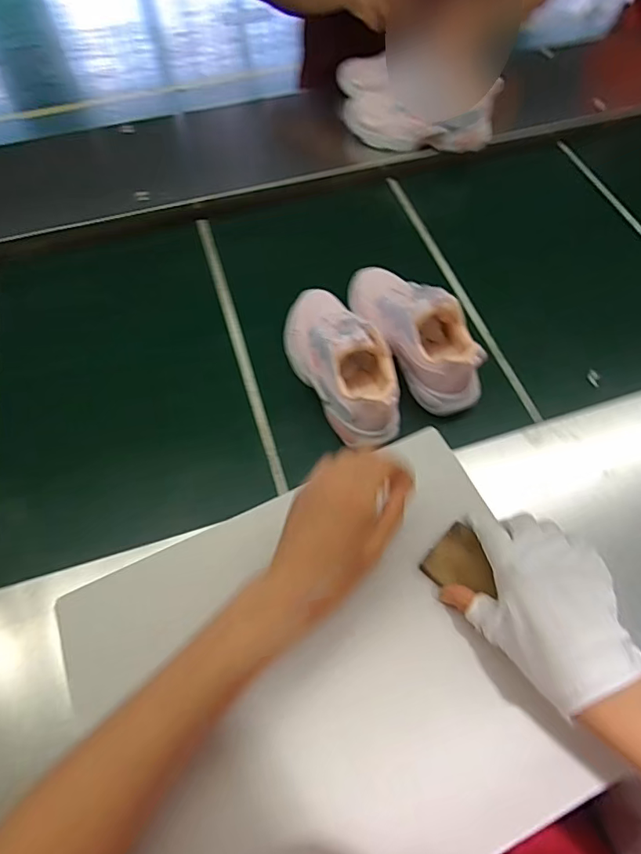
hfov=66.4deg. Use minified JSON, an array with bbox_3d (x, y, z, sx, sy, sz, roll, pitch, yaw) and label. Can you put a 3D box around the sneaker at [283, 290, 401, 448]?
[{"bbox_3d":[0.020,-0.083,0.569,0.082,0.099,0.217,-24,64,-14],"label":"sneaker"}]

